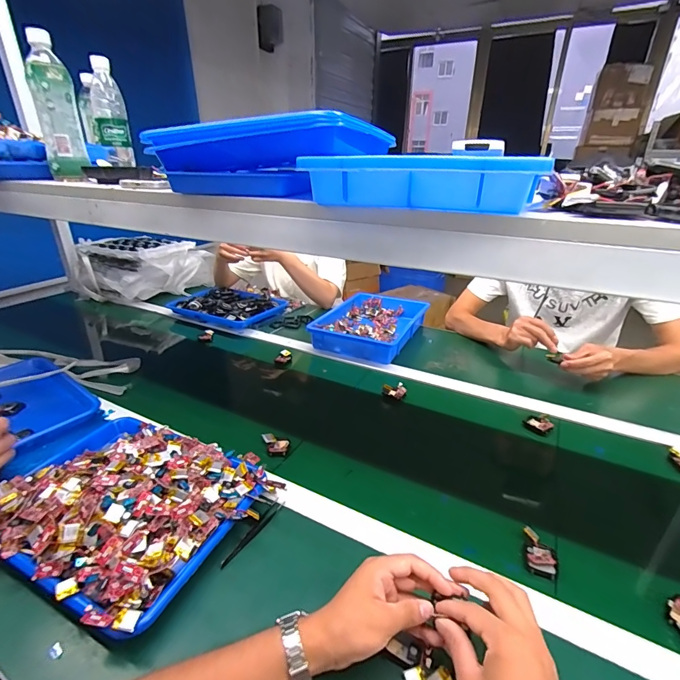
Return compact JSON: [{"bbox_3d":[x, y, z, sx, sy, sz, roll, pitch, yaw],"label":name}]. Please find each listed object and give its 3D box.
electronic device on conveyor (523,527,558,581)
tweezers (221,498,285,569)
[{"bbox_3d":[0.258,0.272,0.489,0.039,0.012,0.061,9,27,17],"label":"electronic device on conveyor"},{"bbox_3d":[-0.114,0.260,0.521,0.016,0.012,0.116,13,29,25],"label":"tweezers"}]

